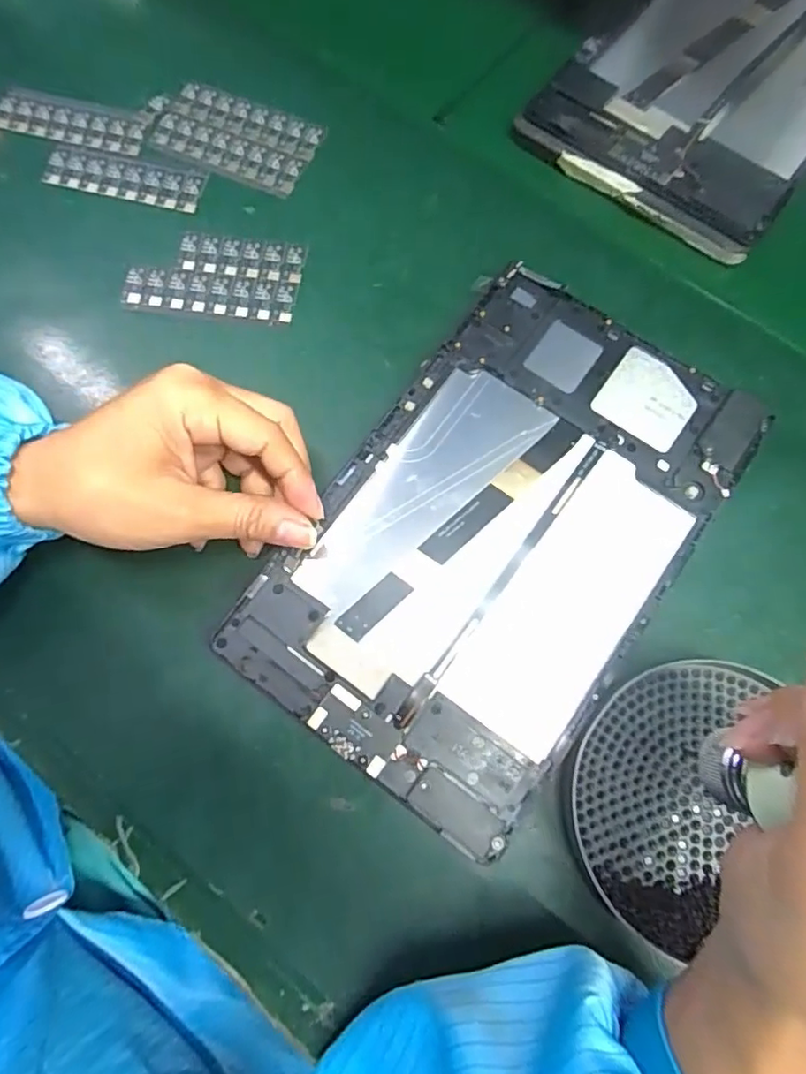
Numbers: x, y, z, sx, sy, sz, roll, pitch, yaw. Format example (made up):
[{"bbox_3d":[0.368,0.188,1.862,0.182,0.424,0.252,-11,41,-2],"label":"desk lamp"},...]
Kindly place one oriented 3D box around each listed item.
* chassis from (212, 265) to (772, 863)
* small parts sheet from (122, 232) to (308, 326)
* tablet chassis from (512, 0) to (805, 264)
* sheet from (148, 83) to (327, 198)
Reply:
[{"bbox_3d":[0.045,-0.003,0.268,0.147,0.007,0.235,37,79,11],"label":"chassis"},{"bbox_3d":[-0.103,-0.143,0.321,0.093,0.004,0.051,8,75,4],"label":"small parts sheet"},{"bbox_3d":[0.197,-0.286,0.348,0.146,0.009,0.238,37,79,11],"label":"tablet chassis"},{"bbox_3d":[-0.098,-0.234,0.345,0.093,0.004,0.051,22,77,8],"label":"sheet"}]

